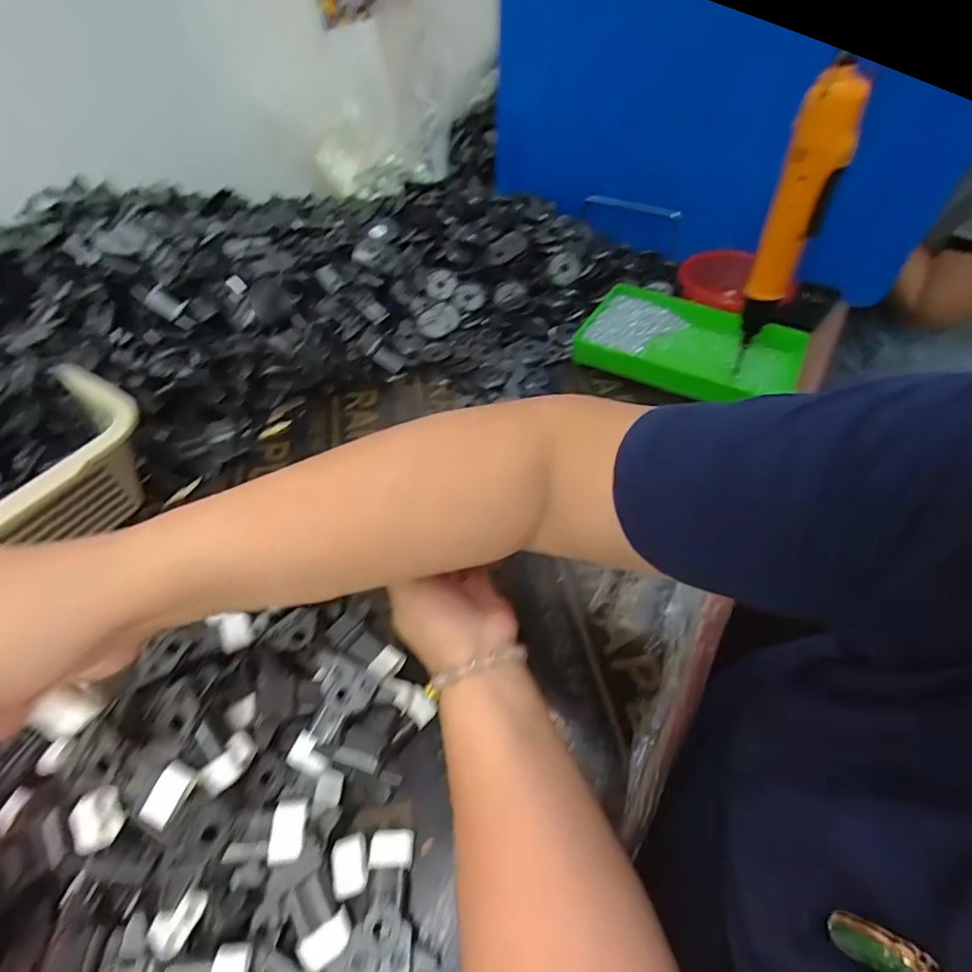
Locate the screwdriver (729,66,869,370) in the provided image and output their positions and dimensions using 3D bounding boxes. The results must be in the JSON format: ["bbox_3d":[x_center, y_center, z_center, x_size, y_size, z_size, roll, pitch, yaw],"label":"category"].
[{"bbox_3d":[0.255,-0.218,0.427,0.049,0.212,0.035,25,54,18],"label":"screwdriver"}]

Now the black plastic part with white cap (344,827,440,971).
[{"bbox_3d":[-0.052,0.241,0.286,0.045,0.021,0.068,-3,37,-3],"label":"black plastic part with white cap"}]

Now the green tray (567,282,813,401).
[{"bbox_3d":[0.250,-0.168,0.613,0.253,0.046,0.154,25,54,18],"label":"green tray"}]

